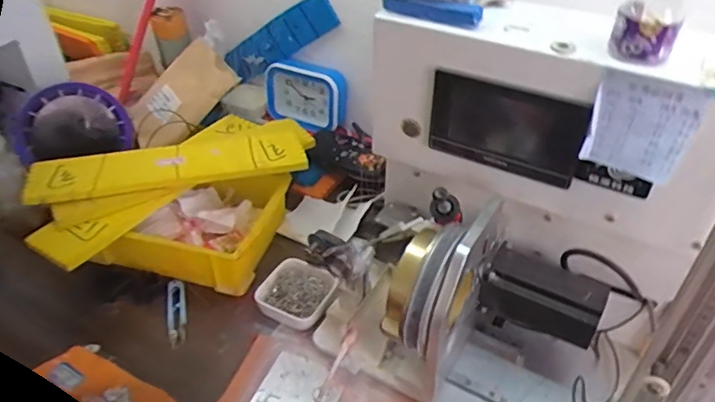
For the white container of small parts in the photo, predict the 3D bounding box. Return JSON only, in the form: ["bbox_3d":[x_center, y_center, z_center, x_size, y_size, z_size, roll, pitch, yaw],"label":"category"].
[{"bbox_3d":[-0.069,0.111,0.657,0.084,0.029,0.082,21,44,23],"label":"white container of small parts"}]

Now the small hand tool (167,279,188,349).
[{"bbox_3d":[-0.219,0.133,0.655,0.021,0.019,0.095,-8,40,-10],"label":"small hand tool"}]

